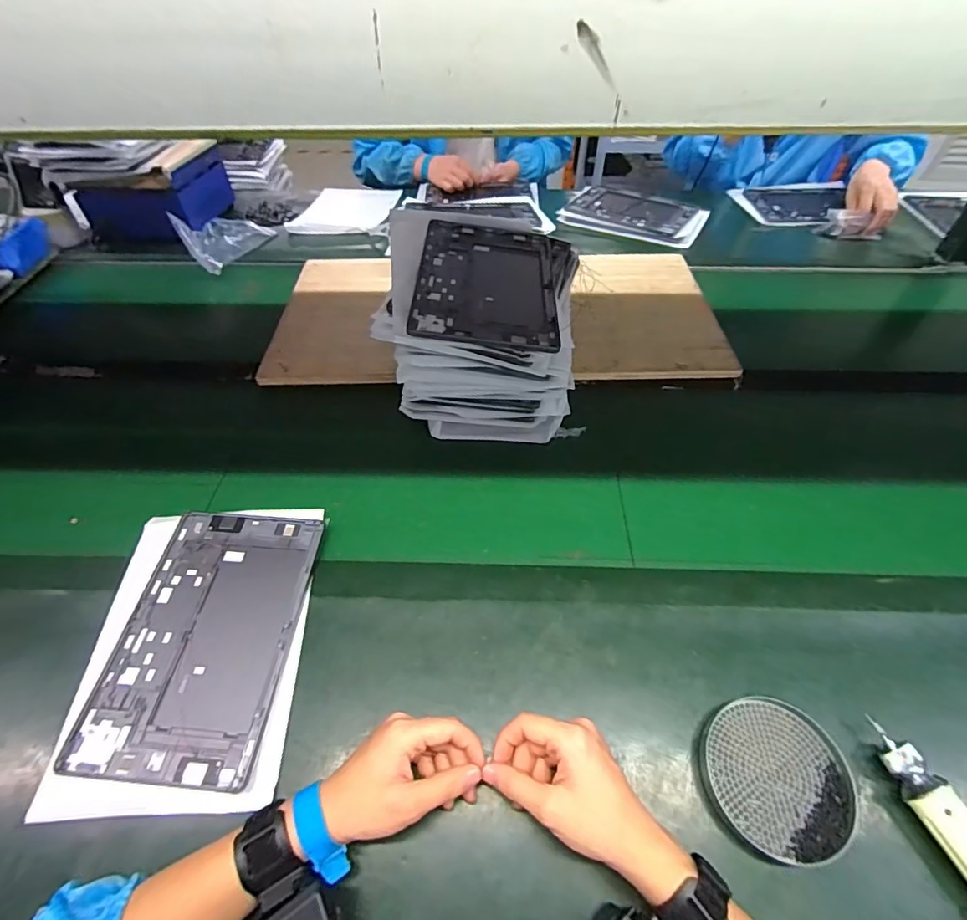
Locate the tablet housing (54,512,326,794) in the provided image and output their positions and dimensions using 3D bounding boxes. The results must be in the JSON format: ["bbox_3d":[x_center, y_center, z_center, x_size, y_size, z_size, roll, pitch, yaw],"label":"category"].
[{"bbox_3d":[-0.273,0.170,0.480,0.169,0.008,0.255,4,54,2],"label":"tablet housing"}]

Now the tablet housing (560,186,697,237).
[{"bbox_3d":[0.333,-0.563,1.077,0.260,0.011,0.159,28,57,21],"label":"tablet housing"}]

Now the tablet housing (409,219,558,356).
[{"bbox_3d":[0.004,-0.230,0.602,0.166,0.008,0.265,6,51,-4],"label":"tablet housing"}]

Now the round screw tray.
[{"bbox_3d":[0.247,0.264,0.403,0.111,0.014,0.111,0,51,0],"label":"round screw tray"}]

